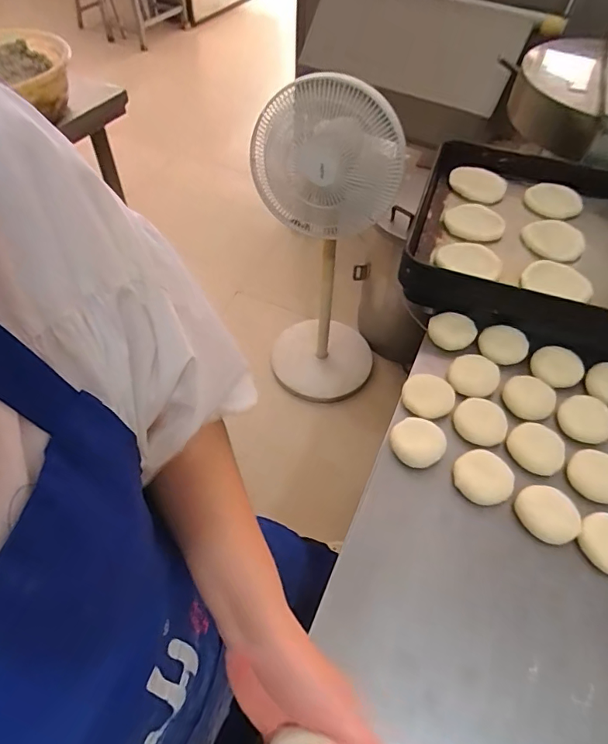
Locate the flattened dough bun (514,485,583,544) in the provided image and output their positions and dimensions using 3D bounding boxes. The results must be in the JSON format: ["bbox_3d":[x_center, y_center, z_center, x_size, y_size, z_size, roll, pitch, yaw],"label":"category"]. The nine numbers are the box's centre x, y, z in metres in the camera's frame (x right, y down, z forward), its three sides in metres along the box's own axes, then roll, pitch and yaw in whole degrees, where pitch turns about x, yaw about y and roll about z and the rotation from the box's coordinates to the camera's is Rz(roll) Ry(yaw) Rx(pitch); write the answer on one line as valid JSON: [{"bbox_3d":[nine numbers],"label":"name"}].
[{"bbox_3d":[0.286,0.166,0.553,0.062,0.024,0.067,0,53,0],"label":"flattened dough bun"}]

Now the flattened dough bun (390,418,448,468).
[{"bbox_3d":[0.147,0.090,0.609,0.066,0.022,0.064,0,53,0],"label":"flattened dough bun"}]

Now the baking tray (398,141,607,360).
[{"bbox_3d":[0.494,-0.204,0.792,0.588,0.082,0.425,20,54,13],"label":"baking tray"}]

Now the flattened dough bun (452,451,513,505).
[{"bbox_3d":[0.218,0.130,0.577,0.060,0.024,0.065,0,53,0],"label":"flattened dough bun"}]

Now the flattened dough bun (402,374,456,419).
[{"bbox_3d":[0.170,0.033,0.648,0.067,0.015,0.061,0,53,0],"label":"flattened dough bun"}]

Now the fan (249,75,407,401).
[{"bbox_3d":[0.054,-0.315,1.373,0.351,0.945,0.360,-3,52,-5],"label":"fan"}]

